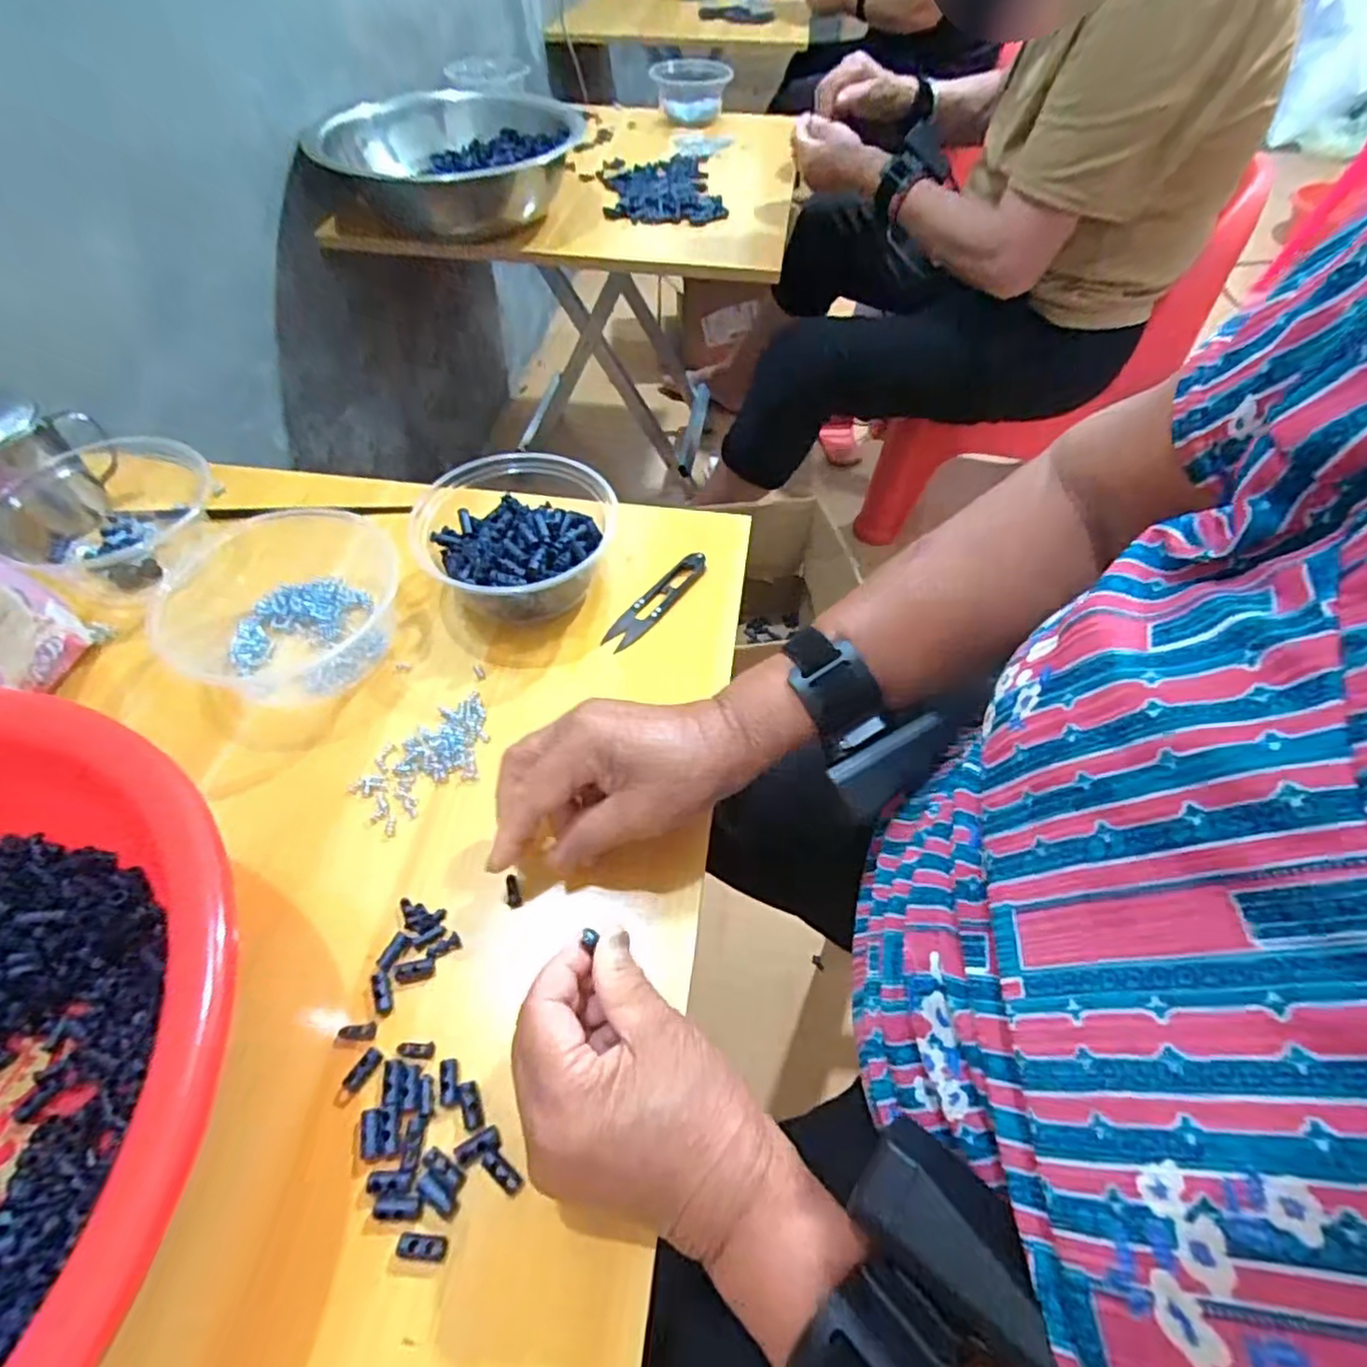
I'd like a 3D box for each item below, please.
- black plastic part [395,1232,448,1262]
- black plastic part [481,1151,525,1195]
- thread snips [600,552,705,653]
[{"bbox_3d":[-0.106,0.228,0.274,0.019,0.004,0.008,5,53,4],"label":"black plastic part"},{"bbox_3d":[-0.077,0.208,0.289,0.019,0.004,0.008,30,58,21],"label":"black plastic part"},{"bbox_3d":[-0.019,-0.061,0.483,0.023,0.009,0.102,29,58,20],"label":"thread snips"}]

